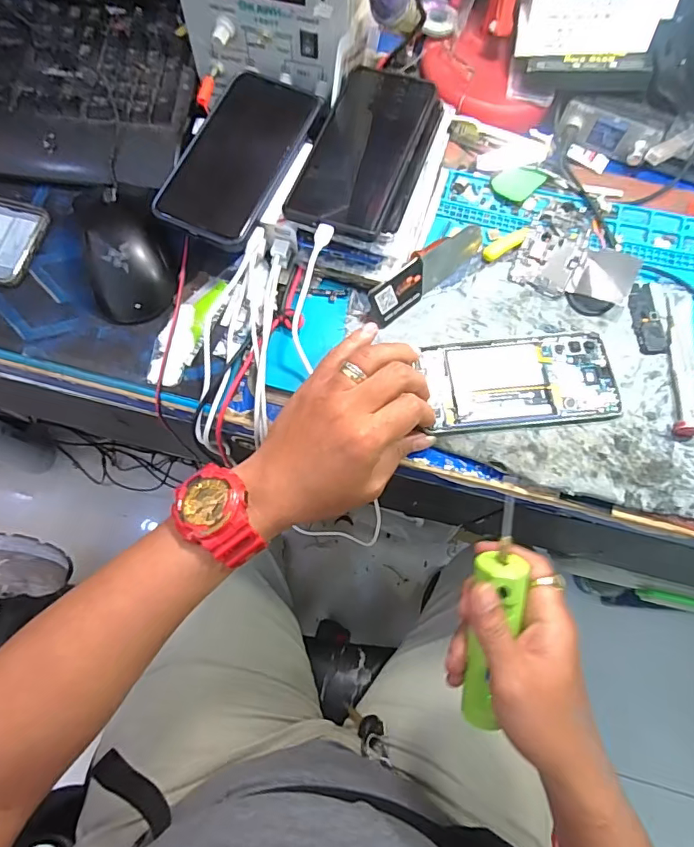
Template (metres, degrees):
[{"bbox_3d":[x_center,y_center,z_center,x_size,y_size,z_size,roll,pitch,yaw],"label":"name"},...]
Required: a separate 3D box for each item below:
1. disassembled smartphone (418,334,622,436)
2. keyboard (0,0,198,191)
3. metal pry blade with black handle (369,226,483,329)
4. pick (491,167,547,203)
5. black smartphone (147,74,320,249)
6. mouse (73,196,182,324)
[{"bbox_3d":[0.137,-0.034,0.379,0.143,0.014,0.075,-6,79,-2],"label":"disassembled smartphone"},{"bbox_3d":[-0.362,-0.314,0.432,0.443,0.020,0.180,11,79,2],"label":"keyboard"},{"bbox_3d":[0.066,-0.124,0.397,0.115,0.005,0.032,-39,123,-12],"label":"metal pry blade with black handle"},{"bbox_3d":[0.154,-0.218,0.436,0.035,0.004,0.041,42,77,13],"label":"pick"},{"bbox_3d":[-0.086,-0.218,0.388,0.078,0.011,0.158,24,78,5],"label":"black smartphone"},{"bbox_3d":[-0.180,-0.140,0.396,0.069,0.032,0.109,-15,73,-7],"label":"mouse"}]

